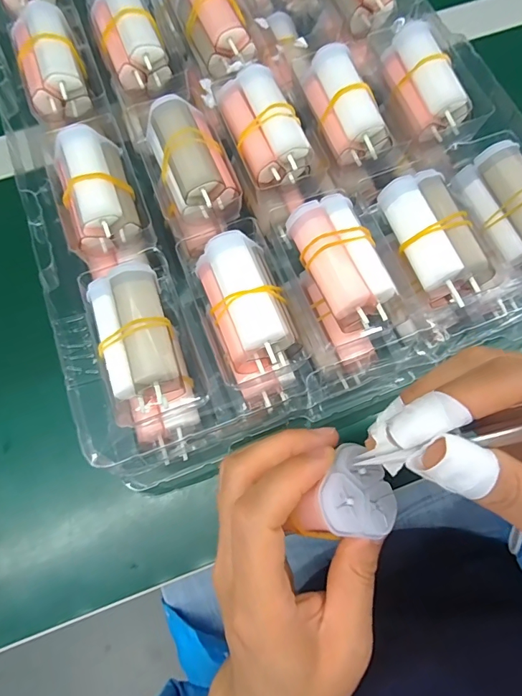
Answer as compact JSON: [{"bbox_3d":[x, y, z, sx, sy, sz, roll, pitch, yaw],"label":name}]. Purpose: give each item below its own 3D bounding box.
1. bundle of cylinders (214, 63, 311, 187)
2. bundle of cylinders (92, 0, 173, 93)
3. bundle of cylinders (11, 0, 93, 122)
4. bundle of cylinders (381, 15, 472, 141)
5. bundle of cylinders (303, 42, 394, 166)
[{"bbox_3d":[0.001,-0.127,0.237,0.034,0.022,0.066,-22,73,-5],"label":"bundle of cylinders"},{"bbox_3d":[-0.083,-0.196,0.259,0.035,0.026,0.063,-19,73,-4],"label":"bundle of cylinders"},{"bbox_3d":[-0.129,-0.175,0.260,0.036,0.034,0.066,-23,73,-5],"label":"bundle of cylinders"},{"bbox_3d":[0.097,-0.160,0.249,0.029,0.025,0.066,-27,74,-6],"label":"bundle of cylinders"},{"bbox_3d":[0.049,-0.144,0.245,0.032,0.024,0.065,-20,73,-4],"label":"bundle of cylinders"}]

